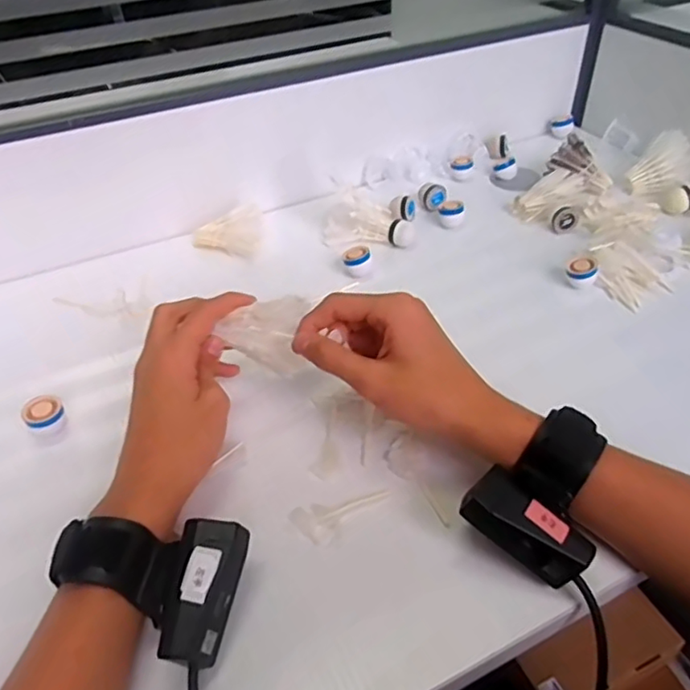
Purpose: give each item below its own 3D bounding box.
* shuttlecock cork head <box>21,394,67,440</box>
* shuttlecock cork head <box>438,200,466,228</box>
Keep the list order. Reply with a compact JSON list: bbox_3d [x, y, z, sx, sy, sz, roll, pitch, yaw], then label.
[{"bbox_3d":[-0.216,0.052,0.427,0.025,0.026,0.021,-24,47,-21],"label":"shuttlecock cork head"},{"bbox_3d":[0.112,-0.139,0.615,0.026,0.021,0.026,1,43,4],"label":"shuttlecock cork head"}]

